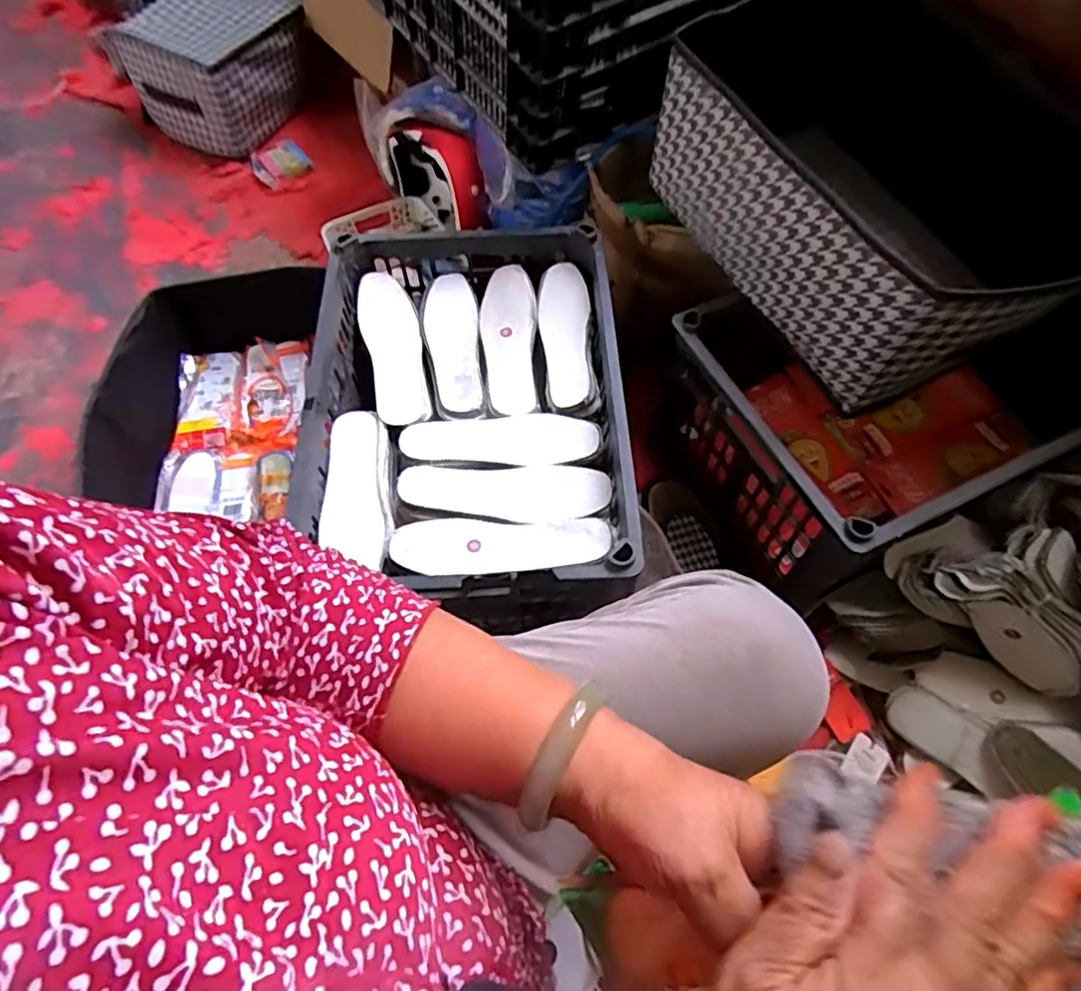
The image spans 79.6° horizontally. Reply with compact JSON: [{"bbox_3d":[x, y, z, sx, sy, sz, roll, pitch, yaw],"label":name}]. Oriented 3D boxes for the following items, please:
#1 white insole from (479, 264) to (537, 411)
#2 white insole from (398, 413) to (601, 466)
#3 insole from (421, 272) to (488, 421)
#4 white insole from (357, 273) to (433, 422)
[{"bbox_3d":[-0.040,-0.196,0.804,0.067,0.021,0.219,-1,60,-1],"label":"white insole"},{"bbox_3d":[-0.048,-0.066,0.739,0.219,0.011,0.068,-1,57,5],"label":"white insole"},{"bbox_3d":[-0.110,-0.191,0.806,0.068,0.015,0.217,-6,60,-5],"label":"insole"},{"bbox_3d":[-0.181,-0.187,0.800,0.070,0.017,0.227,-14,61,-9],"label":"white insole"}]

